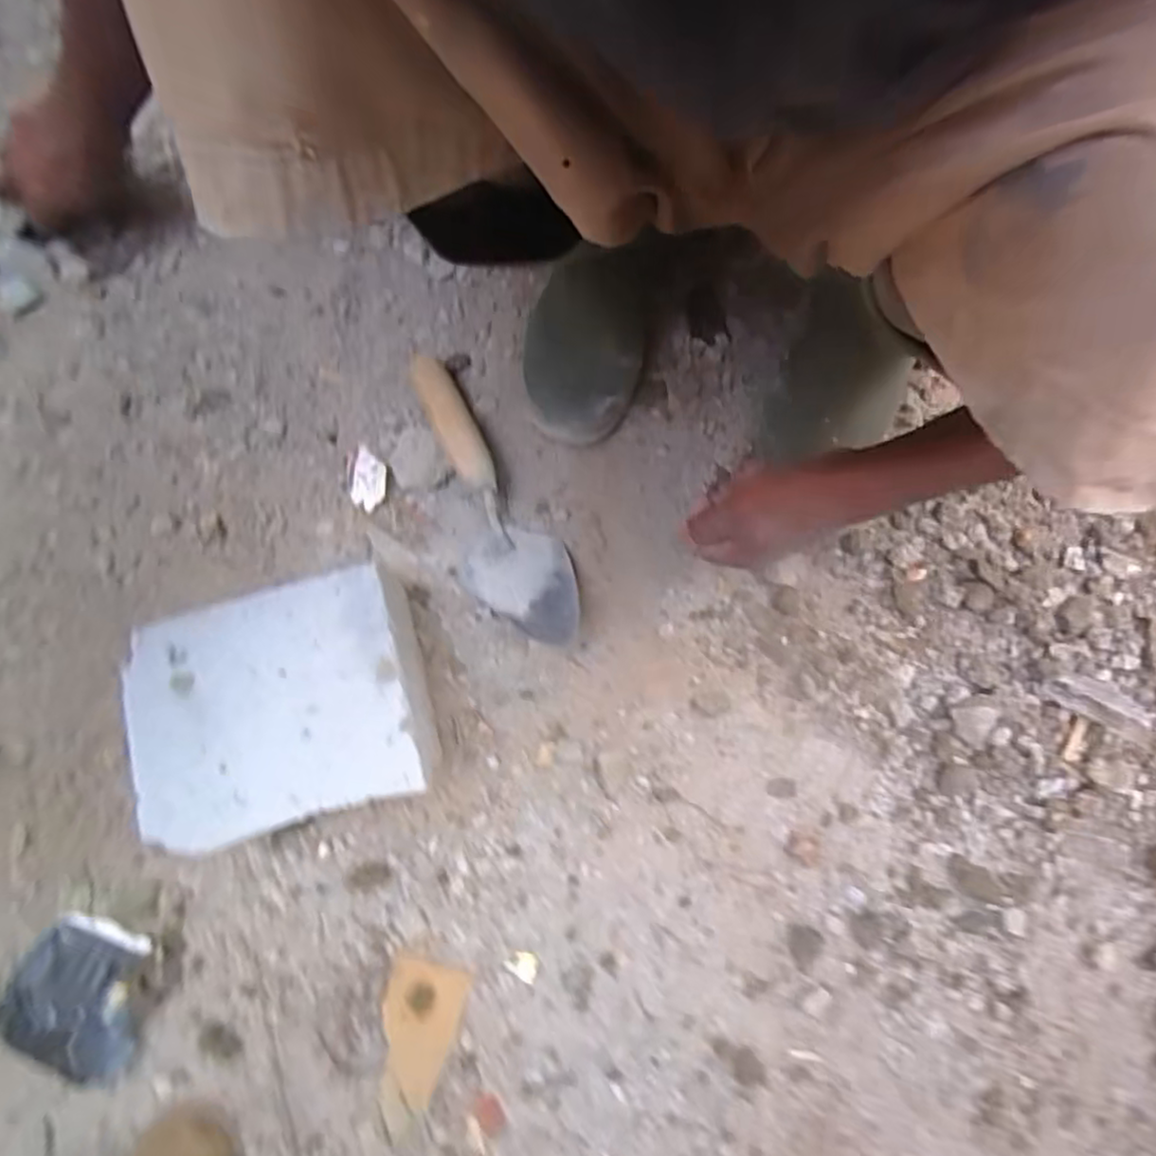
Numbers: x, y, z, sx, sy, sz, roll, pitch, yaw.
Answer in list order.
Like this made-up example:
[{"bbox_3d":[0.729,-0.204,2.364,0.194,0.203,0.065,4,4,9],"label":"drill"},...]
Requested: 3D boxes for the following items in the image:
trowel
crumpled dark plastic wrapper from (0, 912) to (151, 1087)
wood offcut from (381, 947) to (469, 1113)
[{"bbox_3d":[-0.087,-0.065,0.563,0.085,0.052,0.291,-33,74,-8],"label":"trowel"},{"bbox_3d":[-0.367,0.305,0.495,0.106,0.014,0.094,16,75,7],"label":"crumpled dark plastic wrapper"},{"bbox_3d":[-0.117,0.323,0.483,0.058,0.010,0.085,13,75,6],"label":"wood offcut"}]

